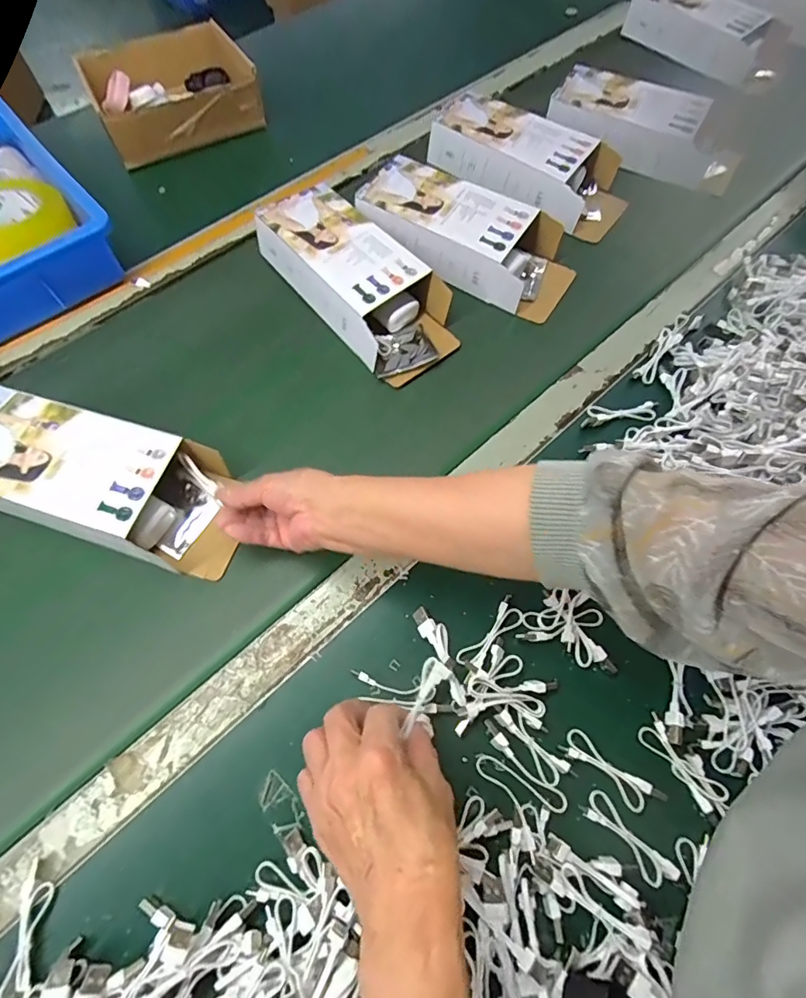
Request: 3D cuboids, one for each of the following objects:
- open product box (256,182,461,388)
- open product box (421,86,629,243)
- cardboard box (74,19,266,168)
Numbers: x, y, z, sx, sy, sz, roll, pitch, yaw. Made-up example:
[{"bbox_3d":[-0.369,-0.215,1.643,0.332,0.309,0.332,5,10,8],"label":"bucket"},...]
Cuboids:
[{"bbox_3d":[-0.049,-0.242,0.536,0.110,0.065,0.253,-37,69,-16],"label":"open product box"},{"bbox_3d":[0.162,-0.430,0.624,0.258,0.057,0.108,28,72,12],"label":"open product box"},{"bbox_3d":[-0.327,-0.577,0.688,0.206,0.063,0.195,-26,70,-9],"label":"cardboard box"}]

